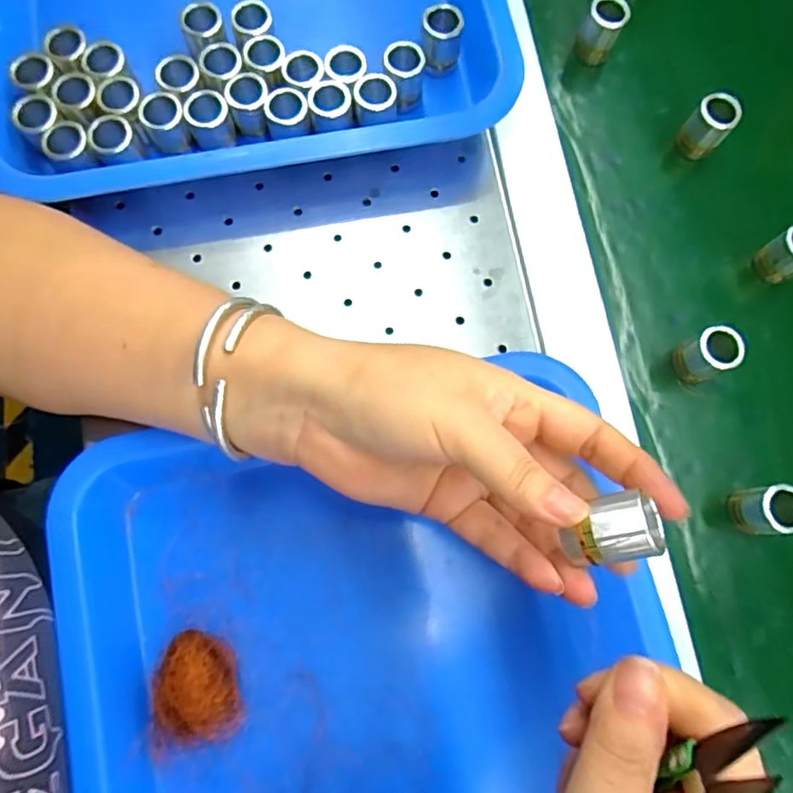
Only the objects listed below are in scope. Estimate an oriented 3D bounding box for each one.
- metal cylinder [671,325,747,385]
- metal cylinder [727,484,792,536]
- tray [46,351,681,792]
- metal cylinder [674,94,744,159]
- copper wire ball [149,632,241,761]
[{"bbox_3d":[0.165,-0.021,0.311,0.022,0.033,0.020,0,71,-3],"label":"metal cylinder"},{"bbox_3d":[0.187,0.058,0.297,0.018,0.037,0.023,-17,73,-8],"label":"metal cylinder"},{"bbox_3d":[-0.002,0.157,0.261,0.269,0.050,0.311,-12,72,-7],"label":"tray"},{"bbox_3d":[0.183,-0.158,0.345,0.023,0.032,0.021,1,71,-2],"label":"metal cylinder"},{"bbox_3d":[-0.090,0.130,0.261,0.038,0.017,0.045,-12,72,-6],"label":"copper wire ball"}]

